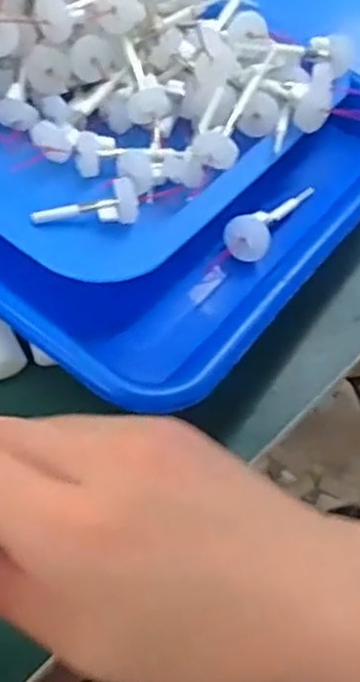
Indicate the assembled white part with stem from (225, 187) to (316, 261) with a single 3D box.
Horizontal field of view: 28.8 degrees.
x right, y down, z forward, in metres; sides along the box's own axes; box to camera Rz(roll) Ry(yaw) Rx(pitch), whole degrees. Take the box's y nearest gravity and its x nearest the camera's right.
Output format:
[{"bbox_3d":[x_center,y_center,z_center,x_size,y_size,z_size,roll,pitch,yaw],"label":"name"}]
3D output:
[{"bbox_3d":[0.046,-0.058,0.337,0.020,0.017,0.057,42,56,16],"label":"assembled white part with stem"}]

